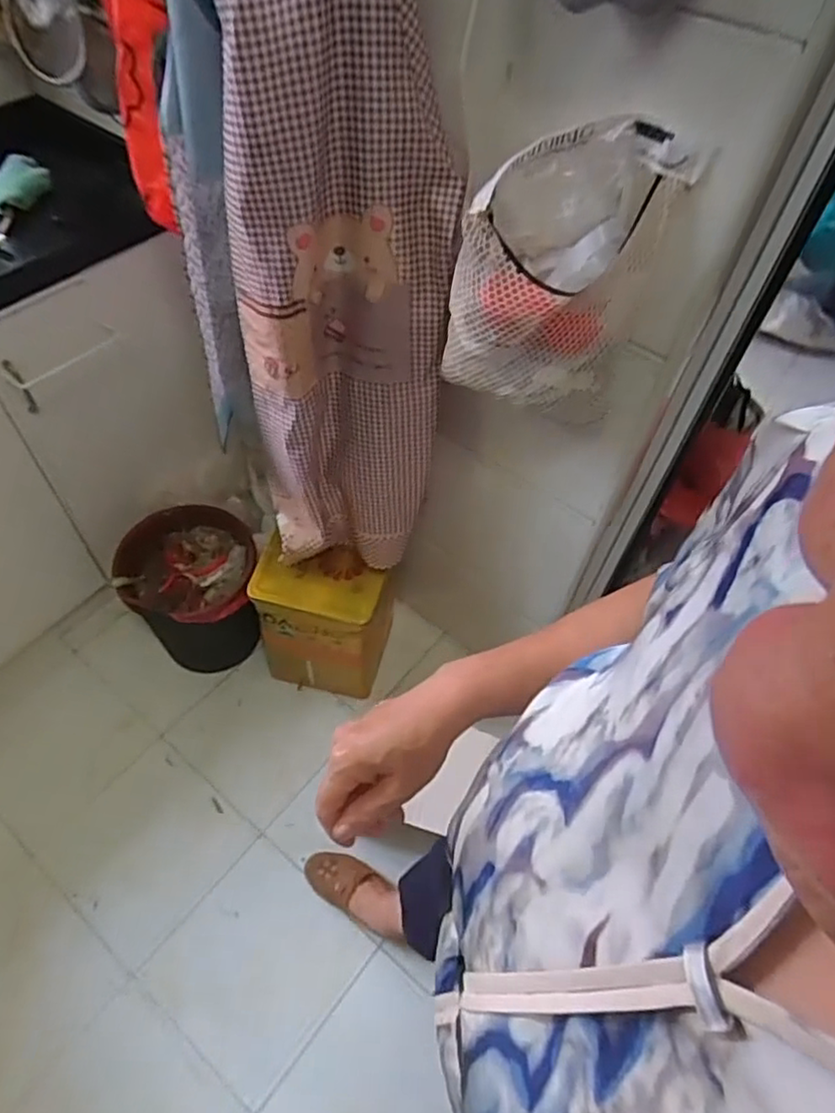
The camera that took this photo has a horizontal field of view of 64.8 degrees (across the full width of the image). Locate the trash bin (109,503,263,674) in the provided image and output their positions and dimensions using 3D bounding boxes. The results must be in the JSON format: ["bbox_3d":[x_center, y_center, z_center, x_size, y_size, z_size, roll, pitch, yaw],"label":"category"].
[{"bbox_3d":[-0.454,0.102,1.375,0.252,0.313,0.264,-15,50,-16],"label":"trash bin"}]

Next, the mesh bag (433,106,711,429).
[{"bbox_3d":[0.140,-0.285,0.704,0.212,0.289,0.078,10,48,6],"label":"mesh bag"}]

